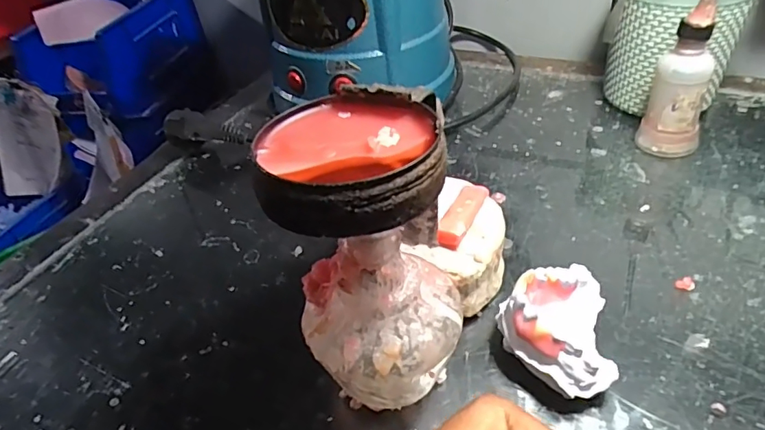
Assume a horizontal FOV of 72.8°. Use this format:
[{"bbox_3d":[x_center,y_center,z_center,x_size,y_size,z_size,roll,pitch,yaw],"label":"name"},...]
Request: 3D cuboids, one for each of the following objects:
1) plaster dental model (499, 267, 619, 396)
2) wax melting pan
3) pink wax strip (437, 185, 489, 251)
[{"bbox_3d":[0.089,0.055,0.265,0.053,0.044,0.069,8,43,17],"label":"plaster dental model"},{"bbox_3d":[-0.012,-0.027,0.203,0.072,0.020,0.083,-2,40,5],"label":"wax melting pan"},{"bbox_3d":[0.047,0.000,0.299,0.014,0.013,0.048,16,44,24],"label":"pink wax strip"}]

